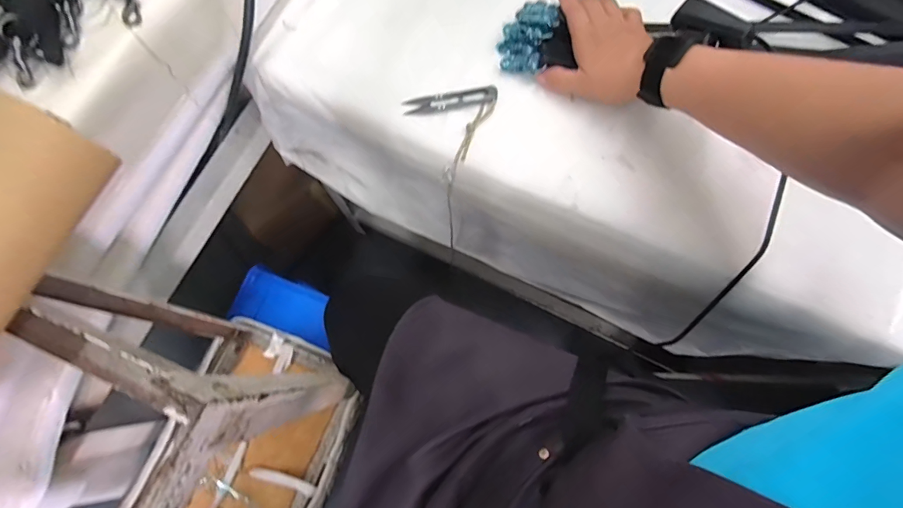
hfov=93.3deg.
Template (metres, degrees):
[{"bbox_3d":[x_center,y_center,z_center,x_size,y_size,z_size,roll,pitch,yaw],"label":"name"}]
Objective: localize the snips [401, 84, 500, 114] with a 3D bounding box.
[{"bbox_3d":[-0.001,-0.170,0.469,0.101,0.009,0.022,-9,74,-2],"label":"snips"}]

